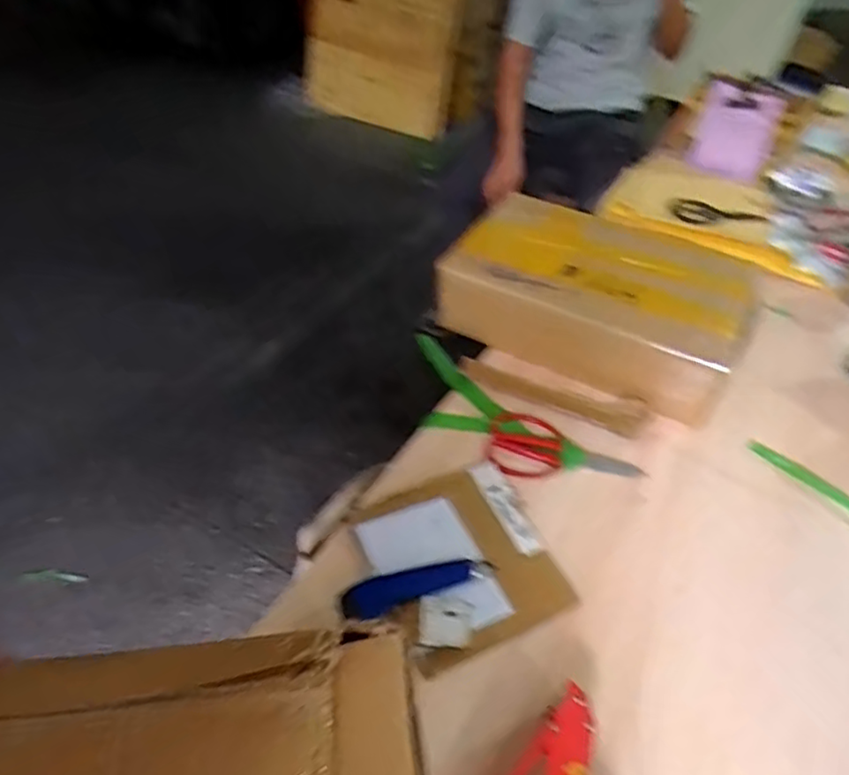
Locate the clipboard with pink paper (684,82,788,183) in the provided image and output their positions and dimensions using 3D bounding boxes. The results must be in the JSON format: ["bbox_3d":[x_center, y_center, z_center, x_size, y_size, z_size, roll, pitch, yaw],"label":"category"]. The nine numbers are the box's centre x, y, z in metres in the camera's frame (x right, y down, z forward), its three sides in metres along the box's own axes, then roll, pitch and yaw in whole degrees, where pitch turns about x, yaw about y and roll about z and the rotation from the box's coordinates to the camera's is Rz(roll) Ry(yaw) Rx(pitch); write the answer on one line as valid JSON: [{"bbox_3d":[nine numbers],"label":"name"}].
[{"bbox_3d":[0.623,-0.510,1.312,0.147,0.163,0.014,20,32,10],"label":"clipboard with pink paper"}]

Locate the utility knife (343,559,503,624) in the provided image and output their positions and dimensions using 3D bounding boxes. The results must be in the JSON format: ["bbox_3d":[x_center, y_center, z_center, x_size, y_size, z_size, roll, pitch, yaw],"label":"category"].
[{"bbox_3d":[-0.004,0.190,0.635,0.154,0.015,0.033,-15,47,-20],"label":"utility knife"}]

